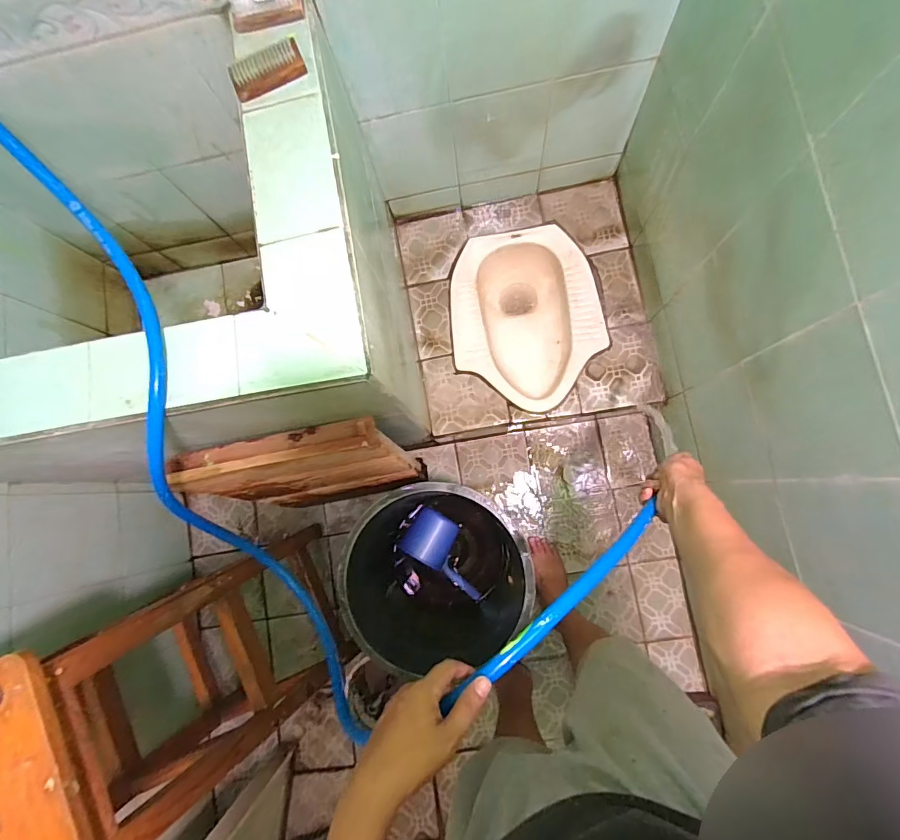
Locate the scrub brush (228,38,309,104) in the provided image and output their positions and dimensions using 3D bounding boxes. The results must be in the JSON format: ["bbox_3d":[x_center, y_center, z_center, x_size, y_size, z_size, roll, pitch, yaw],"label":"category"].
[{"bbox_3d":[-0.250,-0.479,0.621,0.100,0.034,0.039,-23,81,2],"label":"scrub brush"}]

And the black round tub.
[{"bbox_3d":[-0.034,0.356,1.069,0.371,0.371,0.407,-1,82,5],"label":"black round tub"}]

